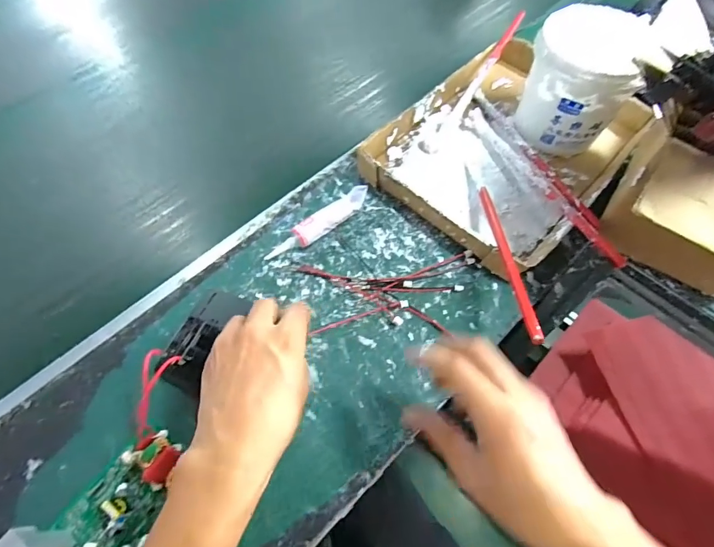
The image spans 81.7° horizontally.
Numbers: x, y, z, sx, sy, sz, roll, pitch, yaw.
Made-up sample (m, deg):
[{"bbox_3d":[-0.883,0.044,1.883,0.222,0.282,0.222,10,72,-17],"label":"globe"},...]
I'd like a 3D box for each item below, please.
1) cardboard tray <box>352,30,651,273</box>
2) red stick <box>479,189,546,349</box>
[{"bbox_3d":[0.197,-0.172,0.512,0.351,0.037,0.243,-41,67,-19],"label":"cardboard tray"},{"bbox_3d":[0.142,-0.021,0.395,0.009,0.007,0.207,-1,45,1],"label":"red stick"}]

